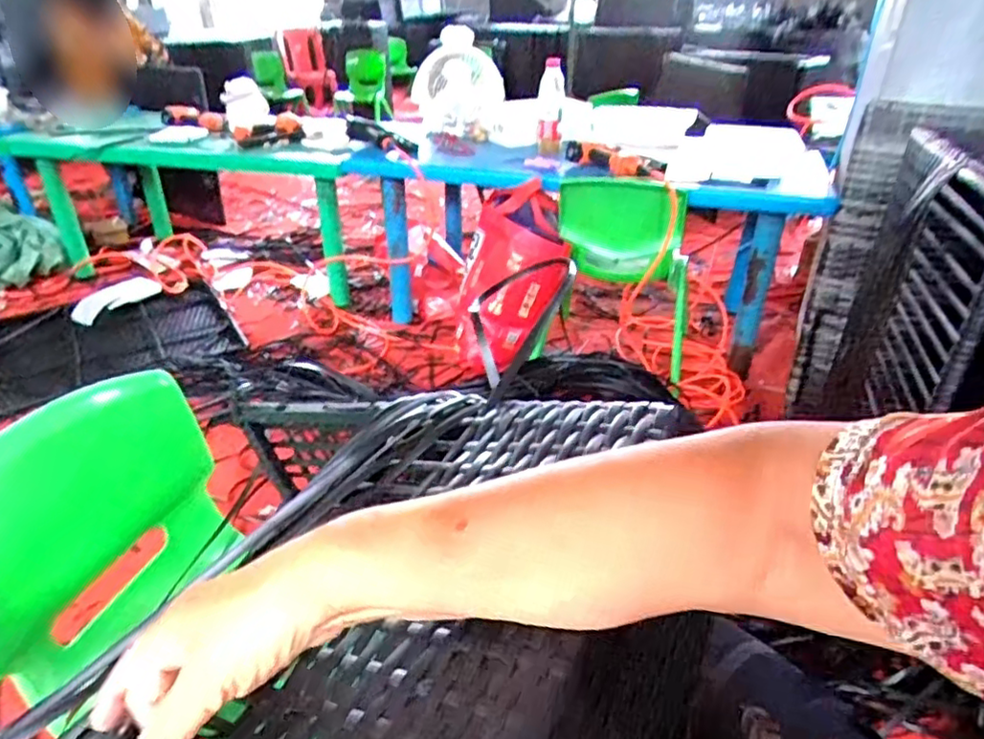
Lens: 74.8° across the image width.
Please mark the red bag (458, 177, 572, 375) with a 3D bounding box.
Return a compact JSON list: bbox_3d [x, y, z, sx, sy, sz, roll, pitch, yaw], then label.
[{"bbox_3d":[0.030,-0.220,1.548,0.248,0.450,0.157,20,9,29],"label":"red bag"}]

